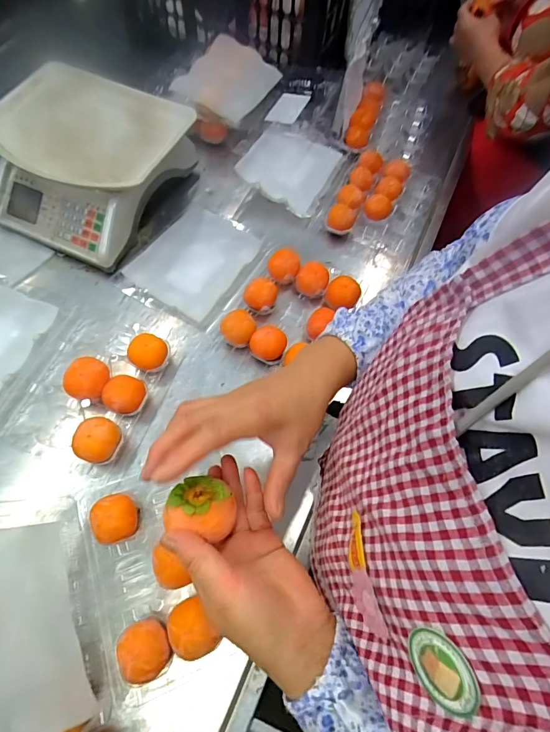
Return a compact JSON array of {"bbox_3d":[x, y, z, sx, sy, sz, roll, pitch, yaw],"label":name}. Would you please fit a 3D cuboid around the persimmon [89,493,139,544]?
[{"bbox_3d":[-0.187,0.180,0.464,0.054,0.036,0.052,-2,65,-4],"label":"persimmon"}]

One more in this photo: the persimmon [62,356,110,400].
[{"bbox_3d":[-0.255,0.021,0.542,0.052,0.049,0.054,1,65,-3],"label":"persimmon"}]

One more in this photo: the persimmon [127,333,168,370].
[{"bbox_3d":[-0.182,-0.017,0.567,0.052,0.034,0.051,1,65,-3],"label":"persimmon"}]

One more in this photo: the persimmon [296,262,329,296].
[{"bbox_3d":[0.060,-0.139,0.643,0.052,0.038,0.055,1,65,-3],"label":"persimmon"}]

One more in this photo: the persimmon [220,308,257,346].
[{"bbox_3d":[-0.055,-0.058,0.593,0.051,0.041,0.049,2,65,-2],"label":"persimmon"}]

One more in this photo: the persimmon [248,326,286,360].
[{"bbox_3d":[-0.010,-0.031,0.577,0.051,0.044,0.051,1,65,-3],"label":"persimmon"}]

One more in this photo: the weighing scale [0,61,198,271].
[{"bbox_3d":[-0.313,-0.336,0.652,0.291,0.135,0.279,21,65,6],"label":"weighing scale"}]

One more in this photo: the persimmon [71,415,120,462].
[{"bbox_3d":[-0.227,0.097,0.507,0.052,0.045,0.054,1,65,-3],"label":"persimmon"}]

